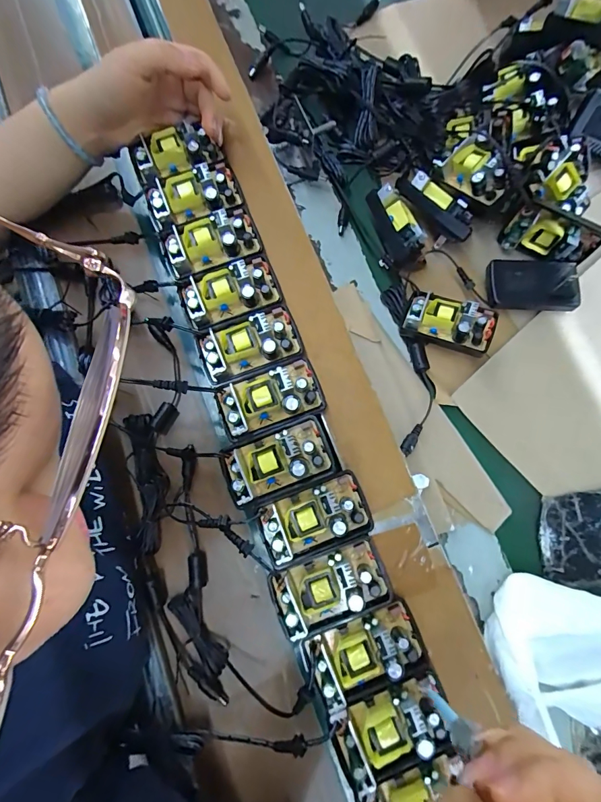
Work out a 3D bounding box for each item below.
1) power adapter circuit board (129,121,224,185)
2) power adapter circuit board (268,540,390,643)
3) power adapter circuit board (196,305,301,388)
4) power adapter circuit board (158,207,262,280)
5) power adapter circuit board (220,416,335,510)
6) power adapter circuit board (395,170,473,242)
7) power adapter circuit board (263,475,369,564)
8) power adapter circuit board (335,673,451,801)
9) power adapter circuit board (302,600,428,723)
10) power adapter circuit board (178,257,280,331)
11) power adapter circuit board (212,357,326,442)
[{"bbox_3d":[-0.111,-0.220,0.341,0.073,0.016,0.038,-23,79,-3],"label":"power adapter circuit board"},{"bbox_3d":[0.021,0.135,0.272,0.077,0.022,0.046,-20,79,-3],"label":"power adapter circuit board"},{"bbox_3d":[-0.042,-0.046,0.310,0.078,0.022,0.044,-20,79,-3],"label":"power adapter circuit board"},{"bbox_3d":[-0.078,-0.135,0.328,0.077,0.024,0.039,-18,79,-2],"label":"power adapter circuit board"},{"bbox_3d":[-0.016,0.046,0.291,0.081,0.024,0.045,-21,79,-3],"label":"power adapter circuit board"},{"bbox_3d":[0.132,-0.192,0.368,0.086,0.022,0.030,39,82,8],"label":"power adapter circuit board"},{"bbox_3d":[0.011,0.087,0.284,0.075,0.021,0.040,-20,79,-3],"label":"power adapter circuit board"},{"bbox_3d":[0.062,0.220,0.257,0.075,0.021,0.040,-22,79,-3],"label":"power adapter circuit board"},{"bbox_3d":[0.046,0.179,0.266,0.081,0.020,0.051,-23,79,-3],"label":"power adapter circuit board"},{"bbox_3d":[-0.059,-0.091,0.318,0.075,0.021,0.046,-23,79,-3],"label":"power adapter circuit board"},{"bbox_3d":[-0.024,-0.001,0.302,0.081,0.022,0.042,-21,79,-3],"label":"power adapter circuit board"}]

